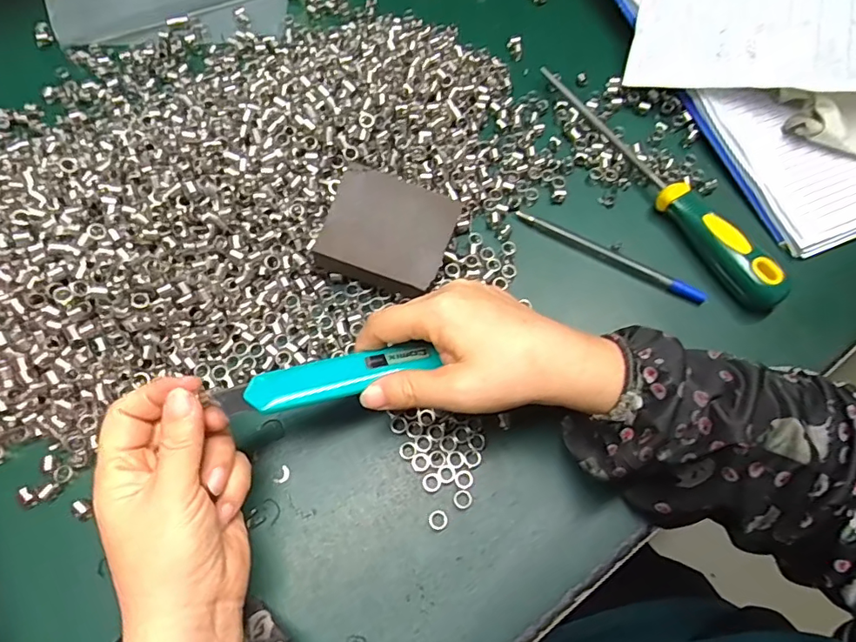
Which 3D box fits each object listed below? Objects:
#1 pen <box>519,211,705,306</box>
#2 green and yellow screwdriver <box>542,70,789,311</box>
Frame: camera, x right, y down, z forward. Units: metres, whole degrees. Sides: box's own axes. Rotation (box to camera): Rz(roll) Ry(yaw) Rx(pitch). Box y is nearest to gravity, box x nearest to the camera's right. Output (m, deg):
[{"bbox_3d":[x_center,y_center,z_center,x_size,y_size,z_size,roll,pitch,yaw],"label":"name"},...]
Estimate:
[{"bbox_3d":[0.127,-0.046,0.371,0.138,0.007,0.009,28,70,11],"label":"pen"},{"bbox_3d":[0.170,-0.110,0.384,0.030,0.025,0.240,-26,70,-11],"label":"green and yellow screwdriver"}]

